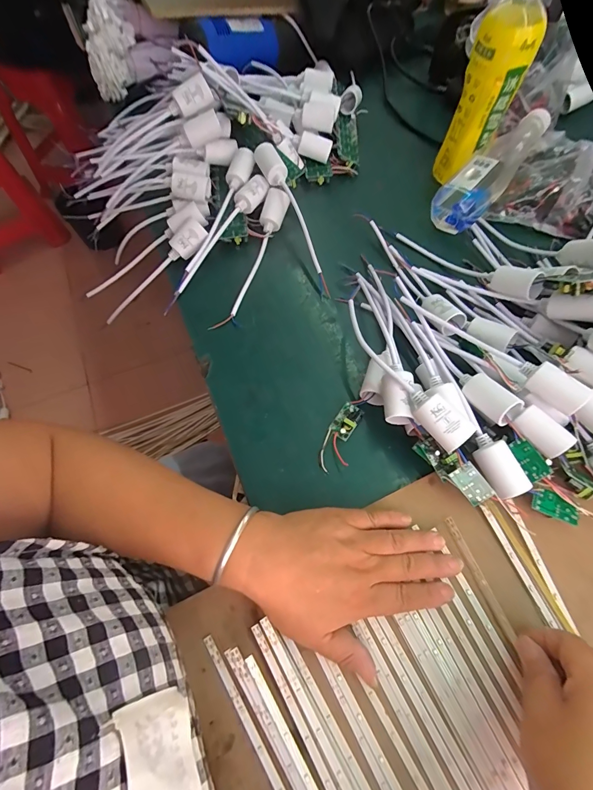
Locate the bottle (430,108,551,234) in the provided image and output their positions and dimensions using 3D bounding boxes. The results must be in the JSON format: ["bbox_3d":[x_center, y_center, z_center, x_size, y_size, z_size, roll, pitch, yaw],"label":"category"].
[{"bbox_3d":[0.252,-0.291,0.451,0.191,0.055,0.054,-45,70,-4],"label":"bottle"}]

